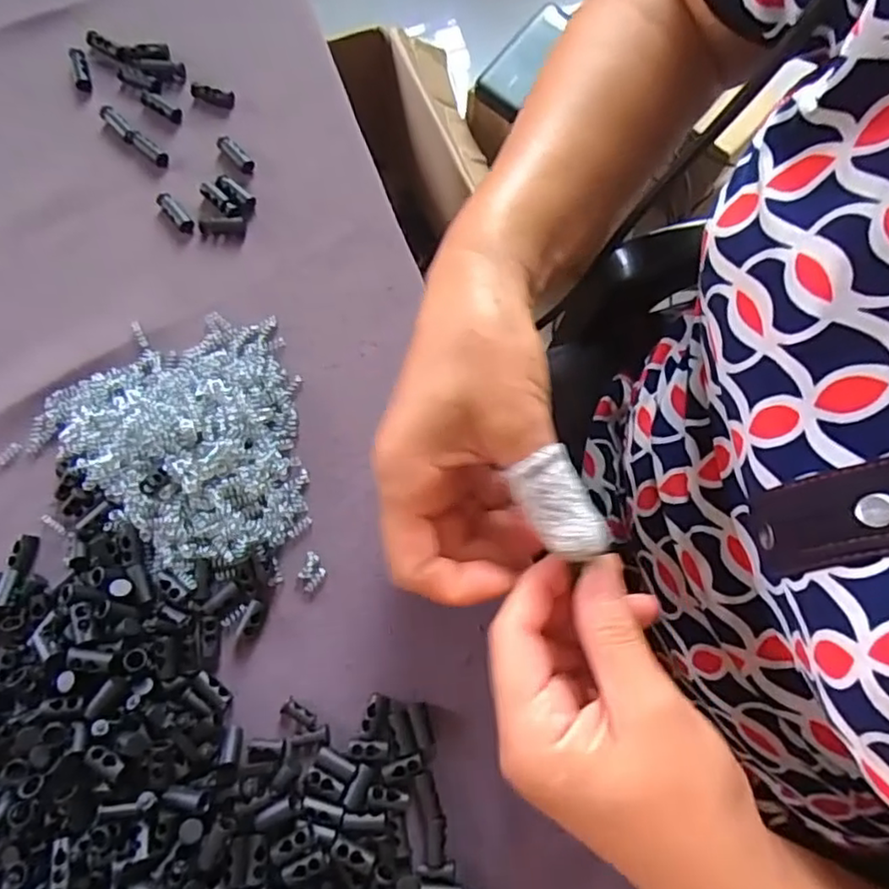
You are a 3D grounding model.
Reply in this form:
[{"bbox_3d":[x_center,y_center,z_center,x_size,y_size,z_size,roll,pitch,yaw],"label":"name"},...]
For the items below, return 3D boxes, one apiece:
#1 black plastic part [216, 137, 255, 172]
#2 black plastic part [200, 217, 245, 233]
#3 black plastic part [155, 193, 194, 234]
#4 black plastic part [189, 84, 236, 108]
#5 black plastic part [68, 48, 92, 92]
[{"bbox_3d":[-0.119,-0.164,0.371,0.028,0.006,0.008,44,80,10],"label":"black plastic part"},{"bbox_3d":[-0.122,-0.121,0.361,0.024,0.005,0.008,-5,76,-2],"label":"black plastic part"},{"bbox_3d":[-0.148,-0.127,0.360,0.008,0.008,0.028,-41,80,-10],"label":"black plastic part"},{"bbox_3d":[-0.135,-0.204,0.381,0.026,0.005,0.010,22,77,5],"label":"black plastic part"},{"bbox_3d":[-0.214,-0.220,0.383,0.008,0.004,0.029,-16,76,-4],"label":"black plastic part"}]

